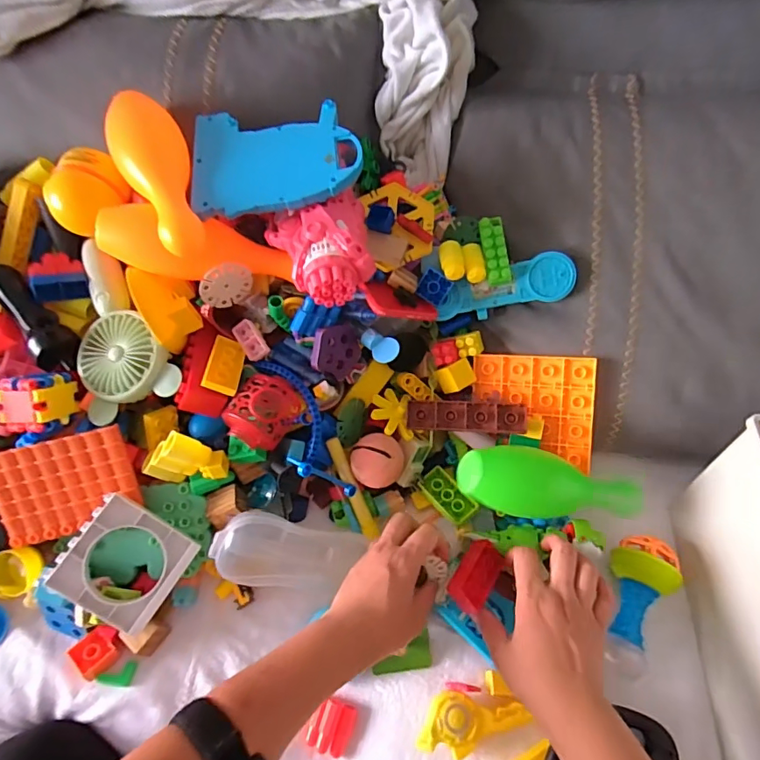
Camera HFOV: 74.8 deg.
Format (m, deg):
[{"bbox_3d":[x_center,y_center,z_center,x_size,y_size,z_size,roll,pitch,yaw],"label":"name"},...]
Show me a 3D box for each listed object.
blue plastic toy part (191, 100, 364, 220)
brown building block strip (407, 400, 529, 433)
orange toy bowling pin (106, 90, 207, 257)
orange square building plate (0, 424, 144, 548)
[{"bbox_3d":[-0.099,-0.207,0.452,0.150,0.022,0.123,-12,62,-7],"label":"blue plastic toy part"},{"bbox_3d":[0.093,0.039,0.533,0.124,0.015,0.034,5,88,7],"label":"brown building block strip"},{"bbox_3d":[-0.199,-0.188,0.449,0.065,0.051,0.182,-23,64,-12],"label":"orange toy bowling pin"},{"bbox_3d":[-0.297,0.100,0.470,0.122,0.008,0.090,-14,98,-5],"label":"orange square building plate"}]

